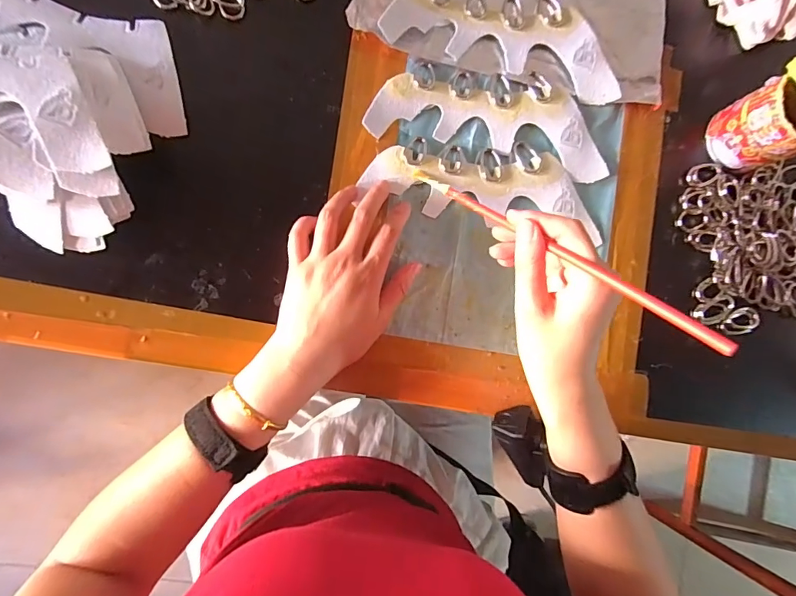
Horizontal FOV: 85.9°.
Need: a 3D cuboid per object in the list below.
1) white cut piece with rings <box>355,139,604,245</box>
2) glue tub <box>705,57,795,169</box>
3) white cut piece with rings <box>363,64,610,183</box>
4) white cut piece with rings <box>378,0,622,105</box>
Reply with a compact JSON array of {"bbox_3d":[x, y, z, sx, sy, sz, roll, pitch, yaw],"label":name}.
[{"bbox_3d":[0.075,-0.102,0.375,0.200,0.007,0.070,6,87,-6],"label":"white cut piece with rings"},{"bbox_3d":[0.328,-0.155,0.368,0.060,0.082,0.065,0,88,-7],"label":"glue tub"},{"bbox_3d":[0.085,-0.162,0.379,0.212,0.005,0.078,9,87,-6],"label":"white cut piece with rings"},{"bbox_3d":[0.100,-0.240,0.382,0.217,0.013,0.080,11,86,-6],"label":"white cut piece with rings"}]

